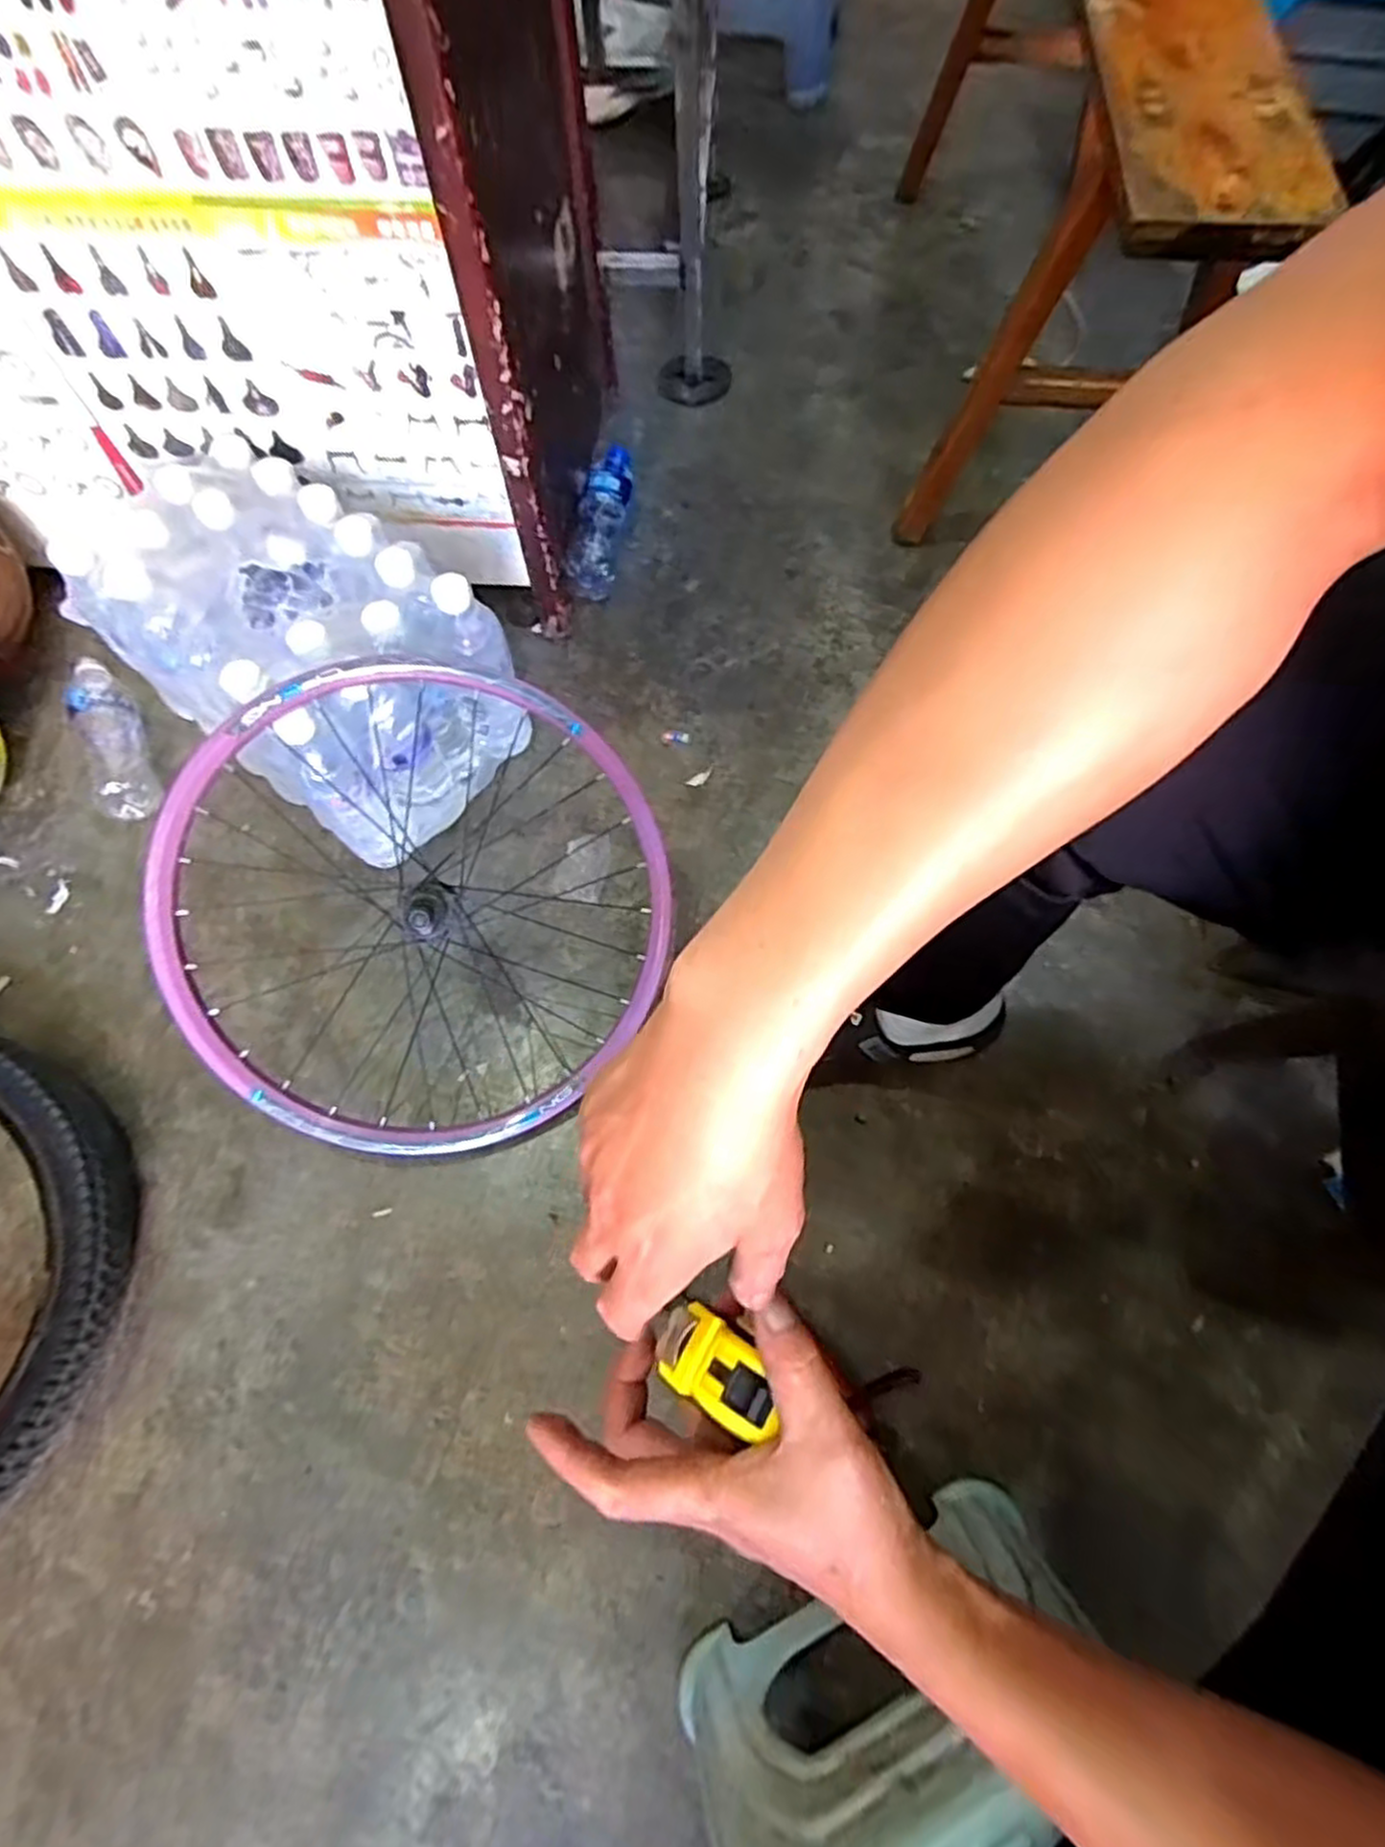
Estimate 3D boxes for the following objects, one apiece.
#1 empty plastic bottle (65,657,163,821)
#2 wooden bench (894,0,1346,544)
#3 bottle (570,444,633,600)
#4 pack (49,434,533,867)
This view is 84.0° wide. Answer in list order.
[{"bbox_3d":[-0.634,-0.204,0.840,0.061,0.055,0.205,-25,69,-10],"label":"empty plastic bottle"},{"bbox_3d":[0.415,-0.881,0.925,0.222,0.406,0.965,6,67,3],"label":"wooden bench"},{"bbox_3d":[-0.112,-0.505,0.960,0.062,0.059,0.219,5,67,2],"label":"bottle"},{"bbox_3d":[-0.383,-0.268,0.779,0.393,0.216,0.237,35,72,14],"label":"pack"}]

